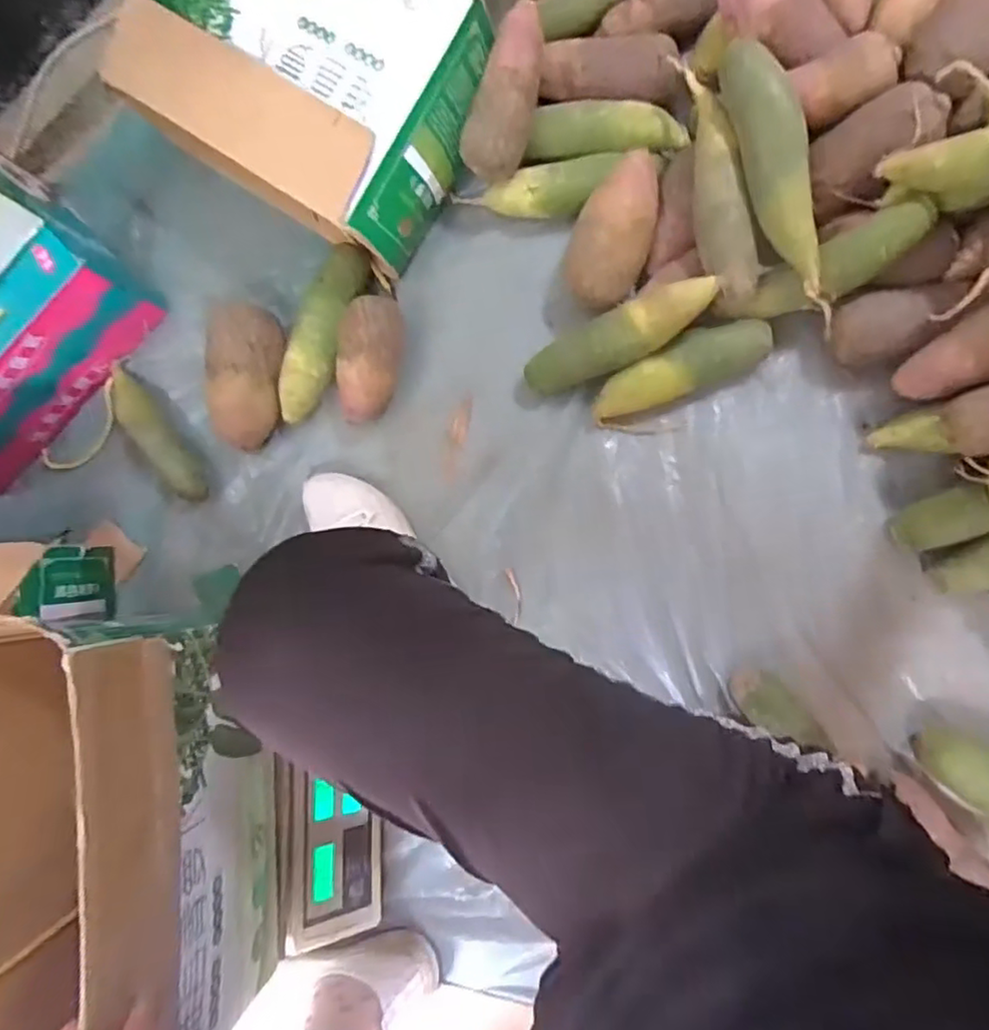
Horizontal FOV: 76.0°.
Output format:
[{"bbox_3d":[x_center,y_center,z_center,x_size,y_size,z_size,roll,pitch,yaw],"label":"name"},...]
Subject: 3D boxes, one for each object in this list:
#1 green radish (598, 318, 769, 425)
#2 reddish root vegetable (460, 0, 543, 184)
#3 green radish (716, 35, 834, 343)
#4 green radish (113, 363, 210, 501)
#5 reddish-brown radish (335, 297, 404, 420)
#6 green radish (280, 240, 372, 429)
[{"bbox_3d":[0.200,-0.154,0.686,0.192,0.061,0.057,-22,84,7],"label":"green radish"},{"bbox_3d":[0.010,-0.446,0.664,0.067,0.053,0.164,20,109,9],"label":"reddish root vegetable"},{"bbox_3d":[0.272,-0.309,0.598,0.050,0.045,0.267,-20,99,8],"label":"green radish"},{"bbox_3d":[-0.410,-0.100,0.762,0.043,0.036,0.197,-42,82,5],"label":"green radish"},{"bbox_3d":[-0.142,-0.173,0.720,0.069,0.061,0.140,12,89,9],"label":"reddish-brown radish"},{"bbox_3d":[-0.202,-0.214,0.749,0.057,0.048,0.222,21,91,9],"label":"green radish"}]

